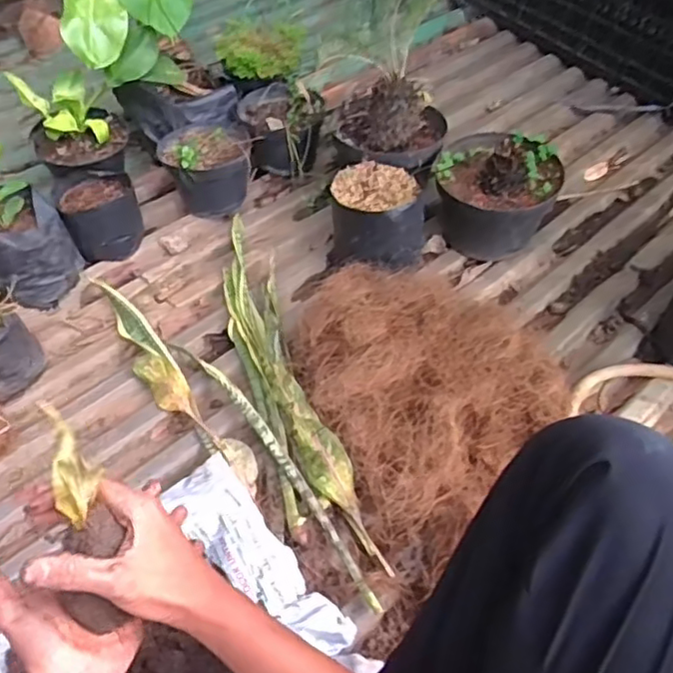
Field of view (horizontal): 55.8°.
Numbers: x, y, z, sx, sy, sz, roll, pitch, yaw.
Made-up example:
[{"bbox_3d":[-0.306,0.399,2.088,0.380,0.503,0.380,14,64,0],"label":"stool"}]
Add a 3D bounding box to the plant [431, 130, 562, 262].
[{"bbox_3d":[0.279,-0.250,1.151,0.213,0.183,0.215,3,51,-4],"label":"plant"}]

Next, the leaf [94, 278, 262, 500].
[{"bbox_3d":[-0.262,0.064,0.978,0.066,0.038,0.472,-30,57,-26],"label":"leaf"}]

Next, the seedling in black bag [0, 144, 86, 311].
[{"bbox_3d":[-0.527,-0.160,1.054,0.149,0.219,0.167,-35,60,-28],"label":"seedling in black bag"}]

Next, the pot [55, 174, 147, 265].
[{"bbox_3d":[-0.428,-0.221,1.162,0.125,0.128,0.137,3,51,-4],"label":"pot"}]

